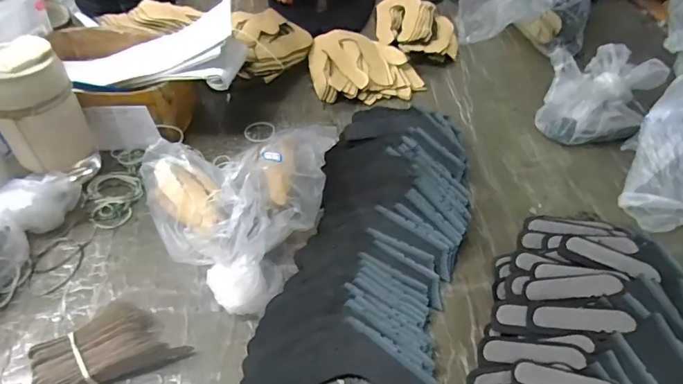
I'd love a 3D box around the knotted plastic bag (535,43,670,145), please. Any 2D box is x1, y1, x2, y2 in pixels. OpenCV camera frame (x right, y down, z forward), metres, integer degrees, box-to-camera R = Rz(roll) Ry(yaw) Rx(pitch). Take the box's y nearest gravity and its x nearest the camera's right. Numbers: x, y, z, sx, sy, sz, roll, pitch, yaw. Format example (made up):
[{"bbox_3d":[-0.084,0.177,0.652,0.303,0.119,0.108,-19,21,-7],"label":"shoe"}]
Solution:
[{"bbox_3d":[0.353,-0.137,0.640,0.137,0.082,0.157,30,51,23],"label":"knotted plastic bag"}]

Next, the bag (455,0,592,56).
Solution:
[{"bbox_3d":[0.281,-0.283,0.720,0.209,0.152,0.130,21,48,16],"label":"bag"}]

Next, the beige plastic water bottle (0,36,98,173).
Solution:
[{"bbox_3d":[-0.324,-0.079,0.498,0.081,0.146,0.072,-27,54,-27],"label":"beige plastic water bottle"}]

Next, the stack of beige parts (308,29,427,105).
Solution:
[{"bbox_3d":[0.034,-0.198,0.711,0.161,0.037,0.141,-7,47,-10],"label":"stack of beige parts"}]

